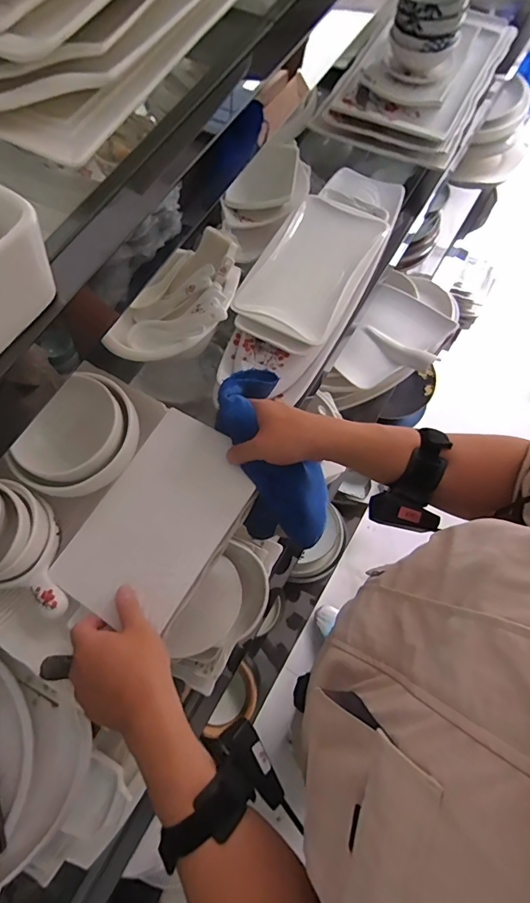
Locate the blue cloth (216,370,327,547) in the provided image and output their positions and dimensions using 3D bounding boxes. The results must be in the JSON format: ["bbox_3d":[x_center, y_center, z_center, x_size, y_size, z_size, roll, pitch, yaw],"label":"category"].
[{"bbox_3d":[0.010,0.024,0.529,0.108,0.080,0.238,-28,106,-9],"label":"blue cloth"}]

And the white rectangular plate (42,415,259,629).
[{"bbox_3d":[-0.121,0.075,0.511,0.153,0.032,0.236,30,73,12],"label":"white rectangular plate"}]

